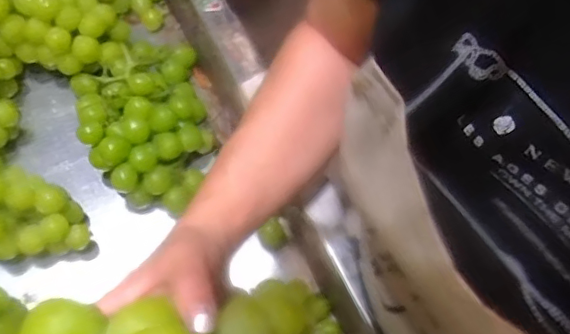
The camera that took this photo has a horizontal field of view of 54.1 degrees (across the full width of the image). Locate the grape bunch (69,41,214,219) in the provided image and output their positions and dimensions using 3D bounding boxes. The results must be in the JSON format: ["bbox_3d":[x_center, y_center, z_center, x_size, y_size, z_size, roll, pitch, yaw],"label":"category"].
[{"bbox_3d":[-0.143,-0.053,0.565,0.128,0.065,0.195,-12,63,-9],"label":"grape bunch"}]

